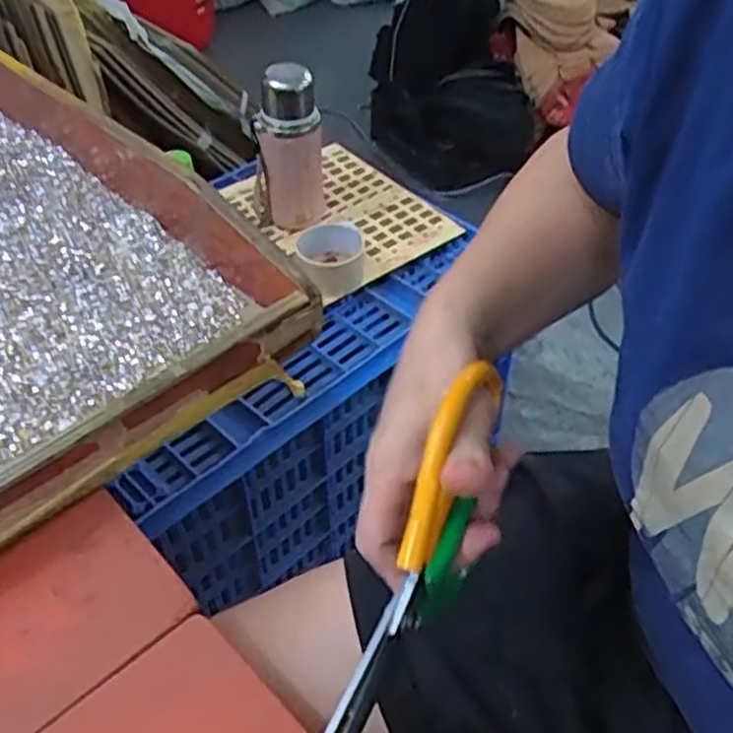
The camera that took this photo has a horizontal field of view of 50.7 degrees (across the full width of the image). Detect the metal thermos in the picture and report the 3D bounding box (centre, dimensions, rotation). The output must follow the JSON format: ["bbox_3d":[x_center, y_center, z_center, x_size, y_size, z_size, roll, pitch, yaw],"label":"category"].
[{"bbox_3d":[-0.098,-0.278,1.015,0.086,0.220,0.071,-4,45,-5],"label":"metal thermos"}]

